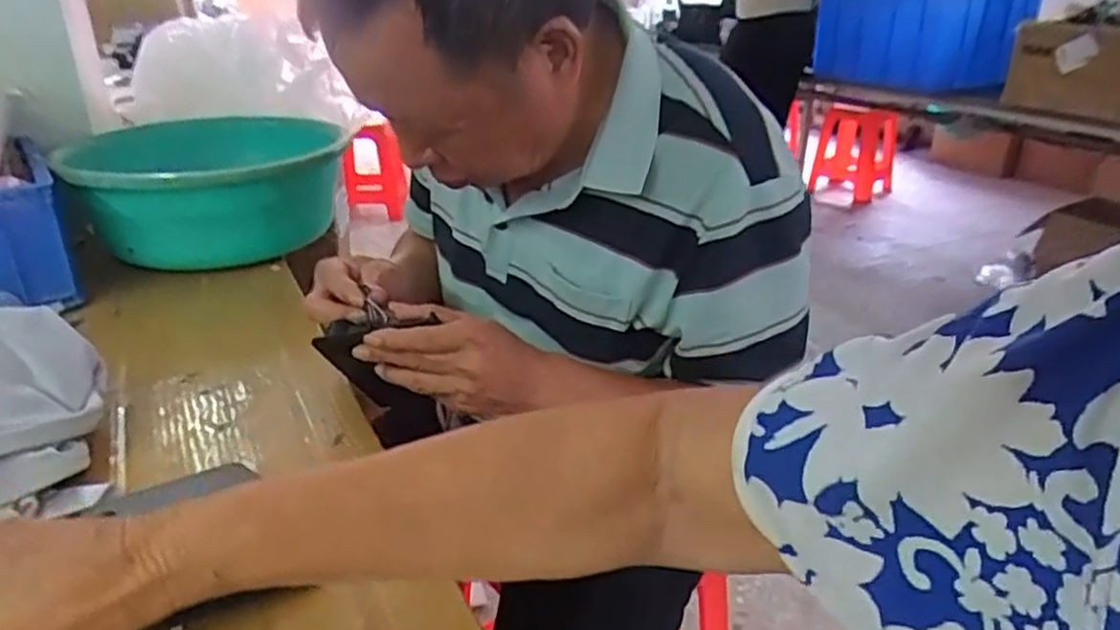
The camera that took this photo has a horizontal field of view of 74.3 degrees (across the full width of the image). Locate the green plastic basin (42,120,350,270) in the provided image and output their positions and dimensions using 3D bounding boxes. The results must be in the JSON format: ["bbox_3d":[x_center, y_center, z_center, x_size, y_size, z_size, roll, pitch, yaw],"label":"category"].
[{"bbox_3d":[-0.466,-0.164,1.004,0.343,0.137,0.331,-11,27,-24],"label":"green plastic basin"}]

